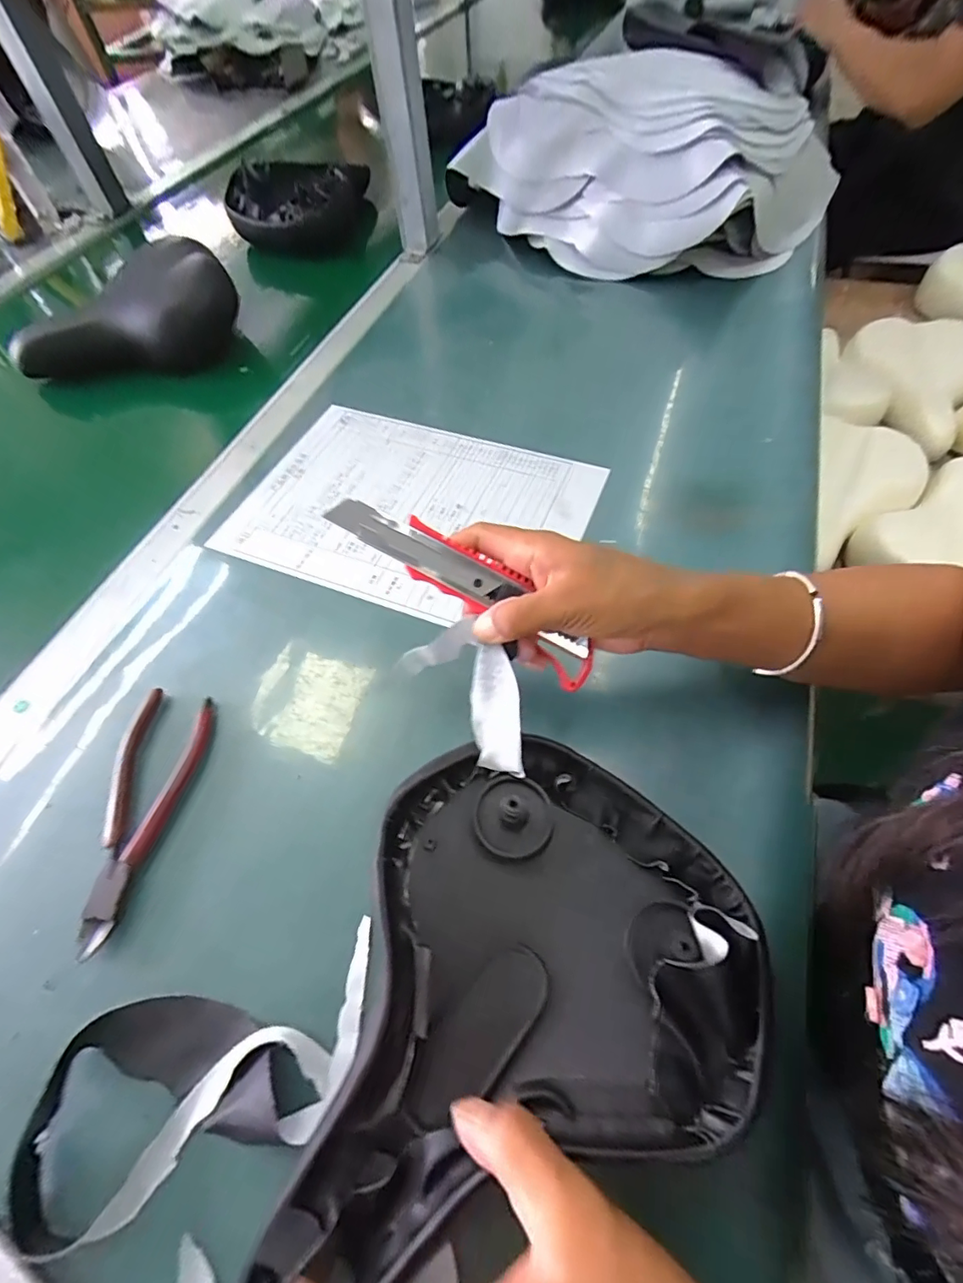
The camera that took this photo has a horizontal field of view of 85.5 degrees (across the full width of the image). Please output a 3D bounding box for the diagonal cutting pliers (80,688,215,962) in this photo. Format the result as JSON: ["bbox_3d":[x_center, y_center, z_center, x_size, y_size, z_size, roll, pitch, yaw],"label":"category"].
[{"bbox_3d":[-0.219,0.102,0.323,0.053,0.012,0.148,7,58,6],"label":"diagonal cutting pliers"}]

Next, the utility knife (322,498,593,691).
[{"bbox_3d":[-0.007,-0.030,0.292,0.166,0.022,0.036,32,62,-5],"label":"utility knife"}]

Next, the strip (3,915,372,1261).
[{"bbox_3d":[-0.131,0.205,0.248,0.166,0.022,0.079,-17,59,-9],"label":"strip"}]

